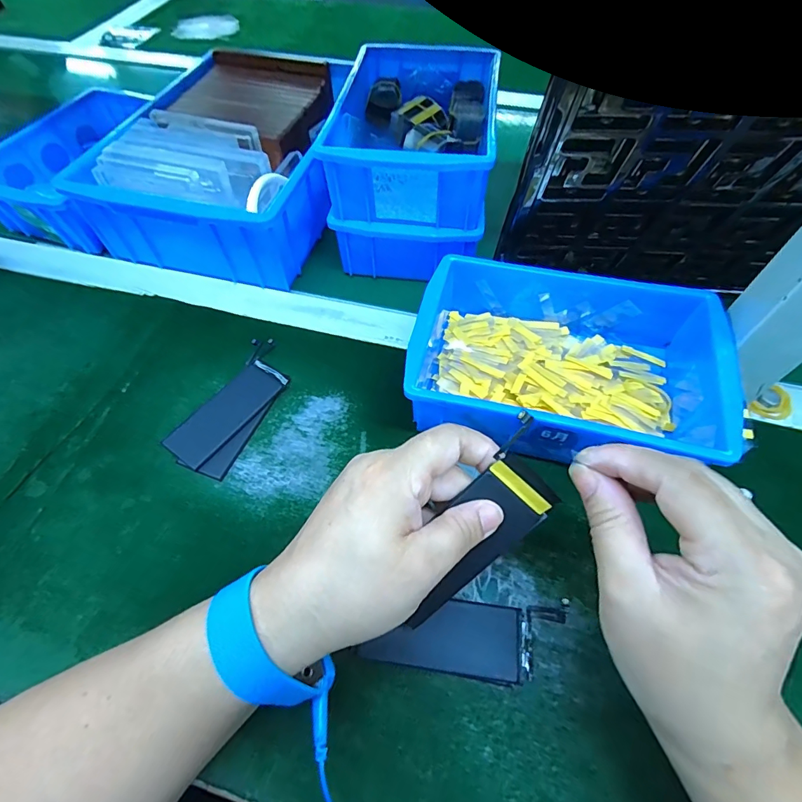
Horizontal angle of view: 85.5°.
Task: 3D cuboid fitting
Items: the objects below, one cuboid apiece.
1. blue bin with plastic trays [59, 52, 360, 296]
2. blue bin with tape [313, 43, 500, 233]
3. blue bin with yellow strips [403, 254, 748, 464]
[{"bbox_3d":[-0.164,-0.254,0.455,0.200,0.087,0.293,11,57,8],"label":"blue bin with plastic trays"},{"bbox_3d":[0.015,-0.241,0.388,0.125,0.061,0.194,8,58,5],"label":"blue bin with tape"},{"bbox_3d":[0.112,-0.026,0.314,0.197,0.069,0.132,11,58,8],"label":"blue bin with yellow strips"}]

